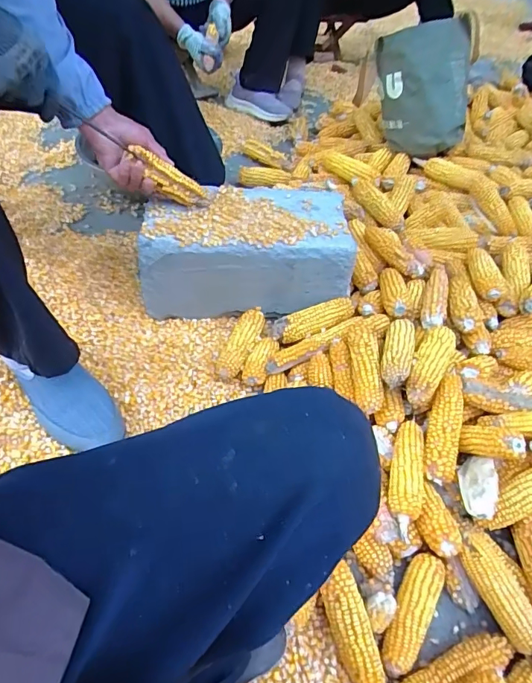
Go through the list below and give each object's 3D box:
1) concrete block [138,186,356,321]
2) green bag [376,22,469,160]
[{"bbox_3d":[-0.041,-0.167,0.915,0.386,0.174,0.185,-5,48,-9],"label":"concrete block"},{"bbox_3d":[0.412,-0.669,1.248,0.249,0.265,0.201,10,47,5],"label":"green bag"}]

